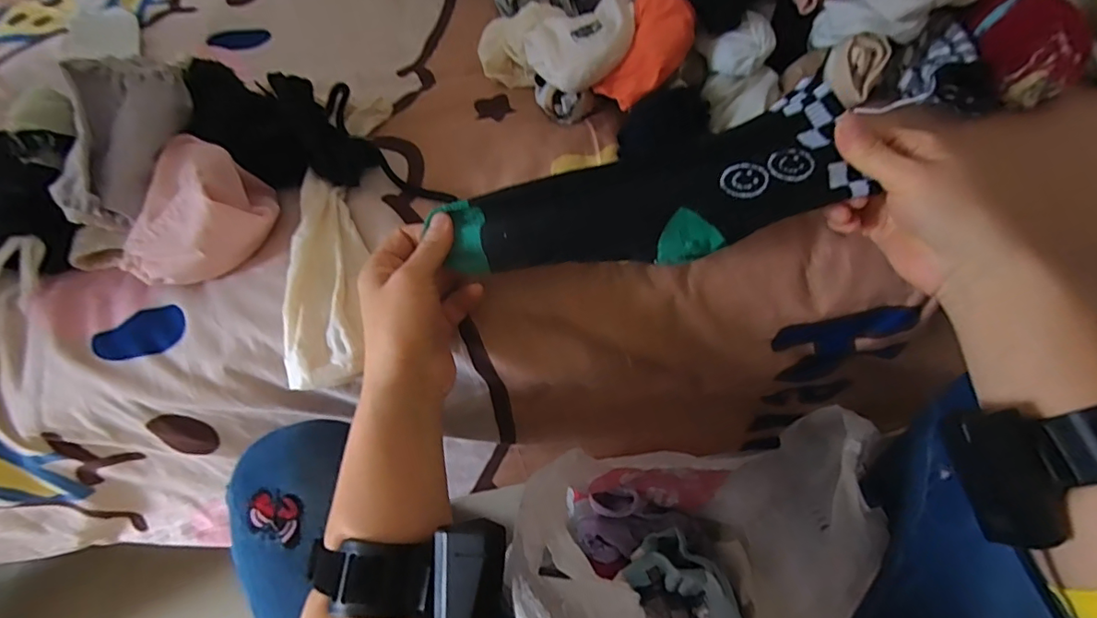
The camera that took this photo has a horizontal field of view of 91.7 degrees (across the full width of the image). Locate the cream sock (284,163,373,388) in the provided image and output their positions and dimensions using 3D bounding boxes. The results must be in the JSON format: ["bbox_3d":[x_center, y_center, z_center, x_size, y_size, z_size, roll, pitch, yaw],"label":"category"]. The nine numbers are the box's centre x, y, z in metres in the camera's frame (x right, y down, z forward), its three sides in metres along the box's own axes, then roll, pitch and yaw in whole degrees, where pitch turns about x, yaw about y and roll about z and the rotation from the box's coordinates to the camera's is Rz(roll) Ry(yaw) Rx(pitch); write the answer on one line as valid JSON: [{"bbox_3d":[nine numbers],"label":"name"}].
[{"bbox_3d":[-0.167,-0.026,0.394,0.061,0.024,0.165,-7,72,-2],"label":"cream sock"}]

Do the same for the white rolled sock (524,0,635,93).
[{"bbox_3d":[0.032,-0.218,0.436,0.088,0.036,0.057,-35,61,-18],"label":"white rolled sock"}]

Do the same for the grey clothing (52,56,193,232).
[{"bbox_3d":[-0.318,-0.129,0.392,0.068,0.041,0.143,3,75,4],"label":"grey clothing"}]

